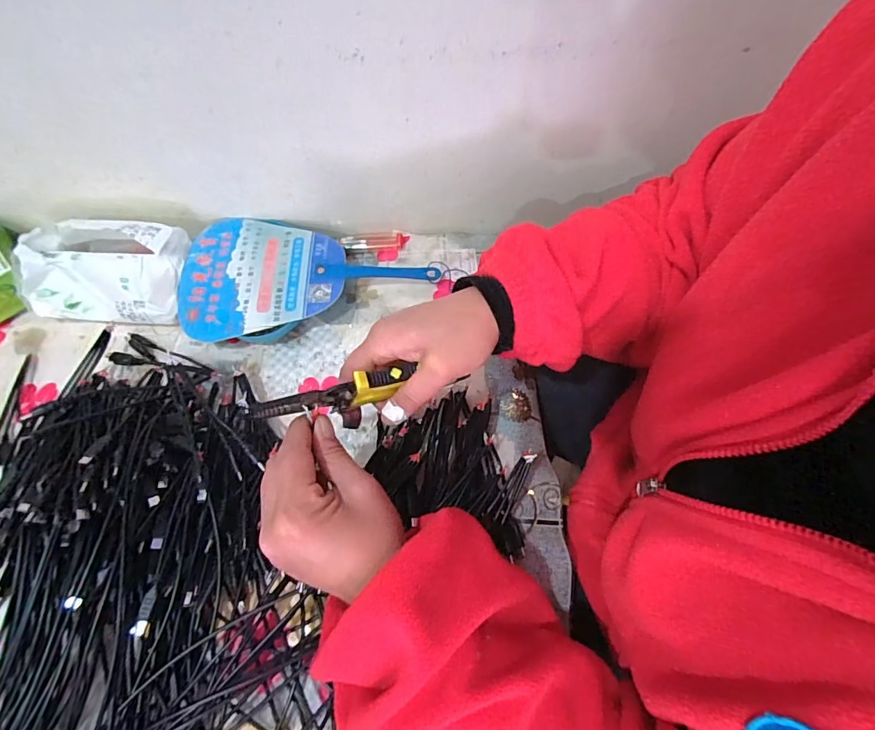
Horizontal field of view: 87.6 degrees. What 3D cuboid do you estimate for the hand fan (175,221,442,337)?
[{"bbox_3d":[-0.133,-0.092,0.463,0.248,0.011,0.144,-1,63,-1],"label":"hand fan"}]

